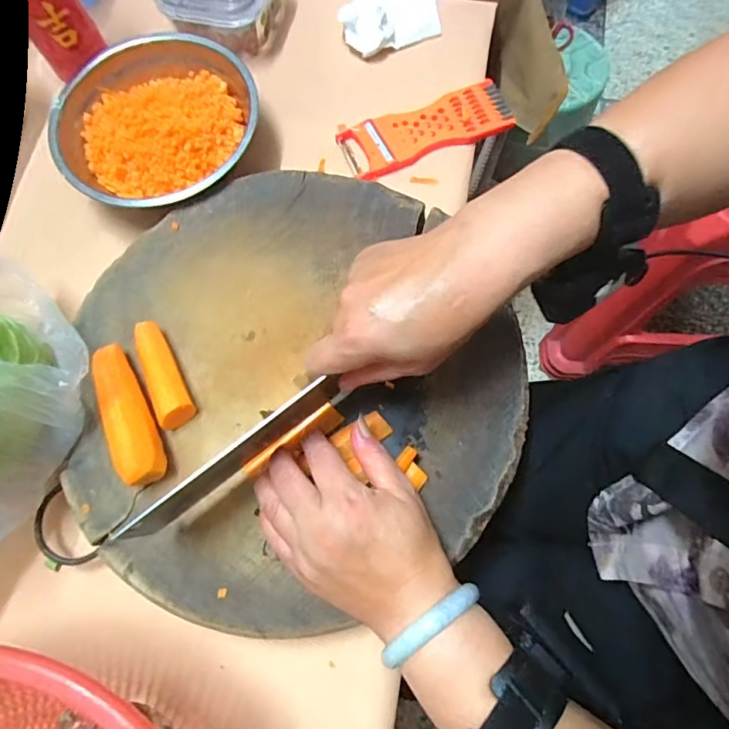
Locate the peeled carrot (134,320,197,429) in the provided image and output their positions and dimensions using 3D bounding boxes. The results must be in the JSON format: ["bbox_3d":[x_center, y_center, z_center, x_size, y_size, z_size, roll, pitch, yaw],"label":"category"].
[{"bbox_3d":[-0.152,0.005,0.374,0.027,0.024,0.083,-23,76,-5],"label":"peeled carrot"}]

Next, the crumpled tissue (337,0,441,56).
[{"bbox_3d":[0.025,-0.375,0.515,0.111,0.037,0.082,-21,73,-4],"label":"crumpled tissue"}]

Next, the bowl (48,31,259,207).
[{"bbox_3d":[-0.190,-0.218,0.464,0.167,0.059,0.179,0,75,1],"label":"bowl"}]

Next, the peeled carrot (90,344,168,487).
[{"bbox_3d":[-0.173,0.034,0.361,0.028,0.035,0.110,-25,76,-5],"label":"peeled carrot"}]

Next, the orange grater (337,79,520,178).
[{"bbox_3d":[0.062,-0.232,0.489,0.169,0.024,0.058,-22,73,-4],"label":"orange grater"}]

